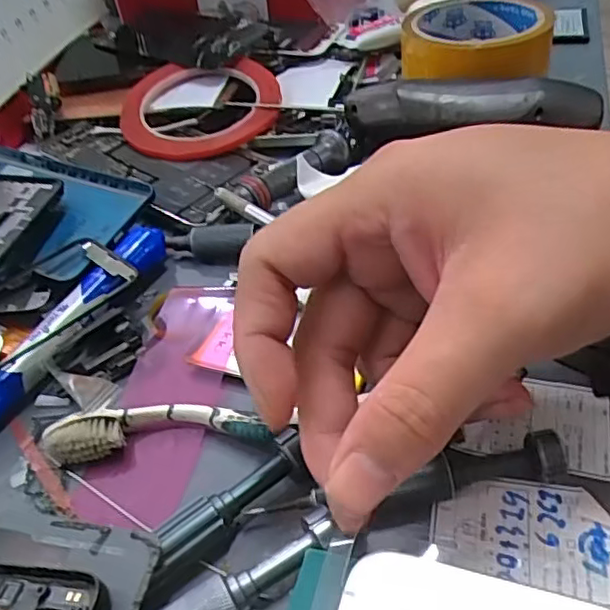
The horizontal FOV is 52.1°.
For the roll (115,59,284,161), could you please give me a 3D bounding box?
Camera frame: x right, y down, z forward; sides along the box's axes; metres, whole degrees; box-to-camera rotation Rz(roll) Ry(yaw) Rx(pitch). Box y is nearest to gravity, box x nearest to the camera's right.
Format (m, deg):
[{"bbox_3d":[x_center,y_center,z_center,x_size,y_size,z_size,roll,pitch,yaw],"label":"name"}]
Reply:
[{"bbox_3d":[-0.072,-0.129,0.419,0.107,0.013,0.094,-6,55,3],"label":"roll"}]

